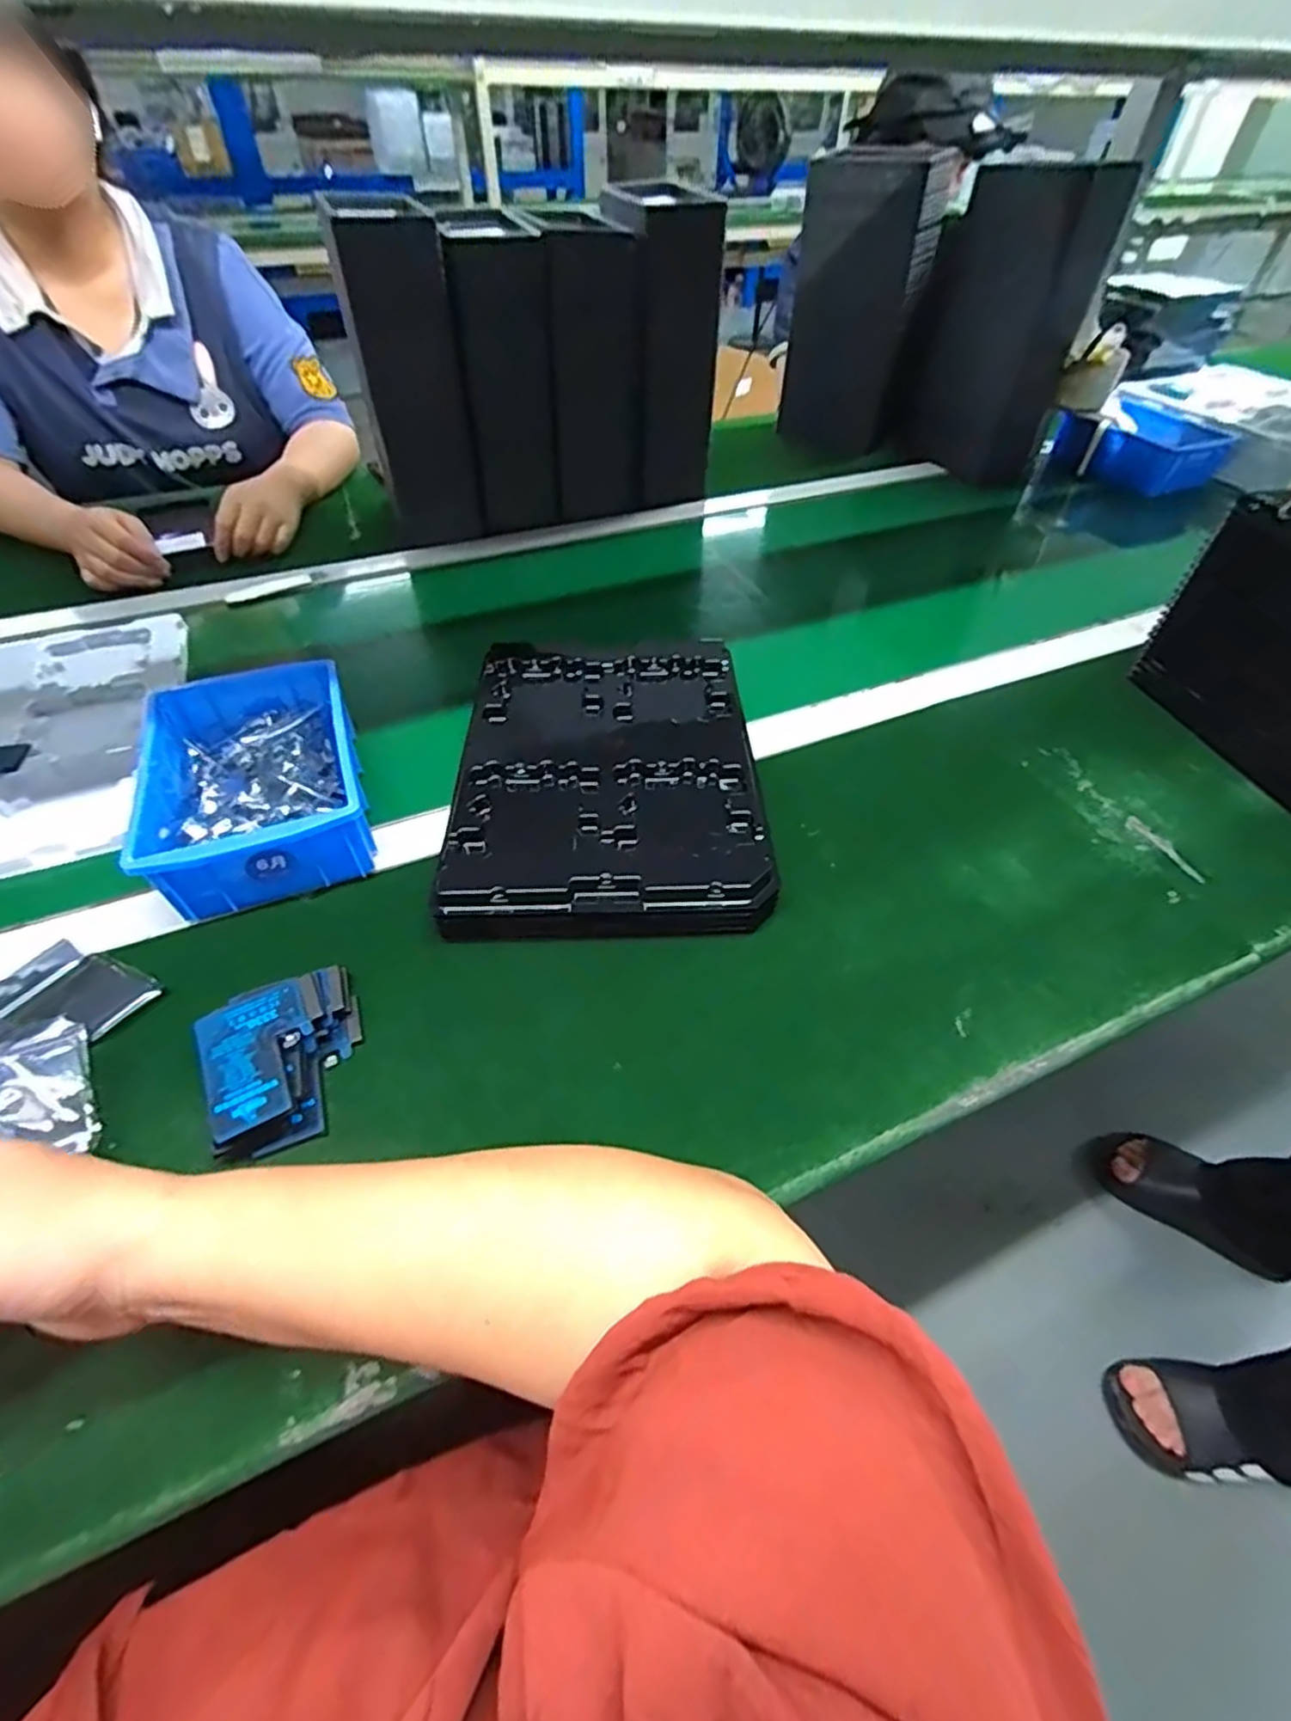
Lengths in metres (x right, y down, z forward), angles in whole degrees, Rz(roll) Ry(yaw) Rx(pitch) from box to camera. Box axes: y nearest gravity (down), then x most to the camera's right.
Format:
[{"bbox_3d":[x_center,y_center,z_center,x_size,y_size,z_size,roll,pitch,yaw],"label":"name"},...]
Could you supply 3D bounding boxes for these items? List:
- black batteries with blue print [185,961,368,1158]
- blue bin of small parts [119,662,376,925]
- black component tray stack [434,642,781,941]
[{"bbox_3d":[-0.189,0.104,0.358,0.074,0.025,0.088,-22,51,-20],"label":"black batteries with blue print"},{"bbox_3d":[-0.275,-0.058,0.480,0.130,0.060,0.198,-16,49,-15],"label":"blue bin of small parts"},{"bbox_3d":[-0.029,-0.064,0.508,0.218,0.040,0.303,-1,47,-2],"label":"black component tray stack"}]

